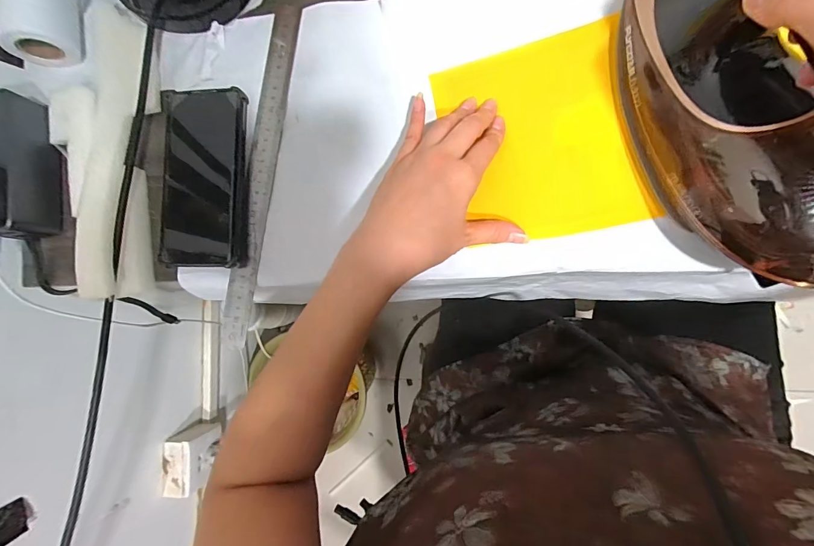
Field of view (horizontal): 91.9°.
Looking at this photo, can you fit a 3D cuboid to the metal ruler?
[{"bbox_3d":[-0.137,-0.089,0.366,0.030,0.004,0.321,10,90,6],"label":"metal ruler"}]

